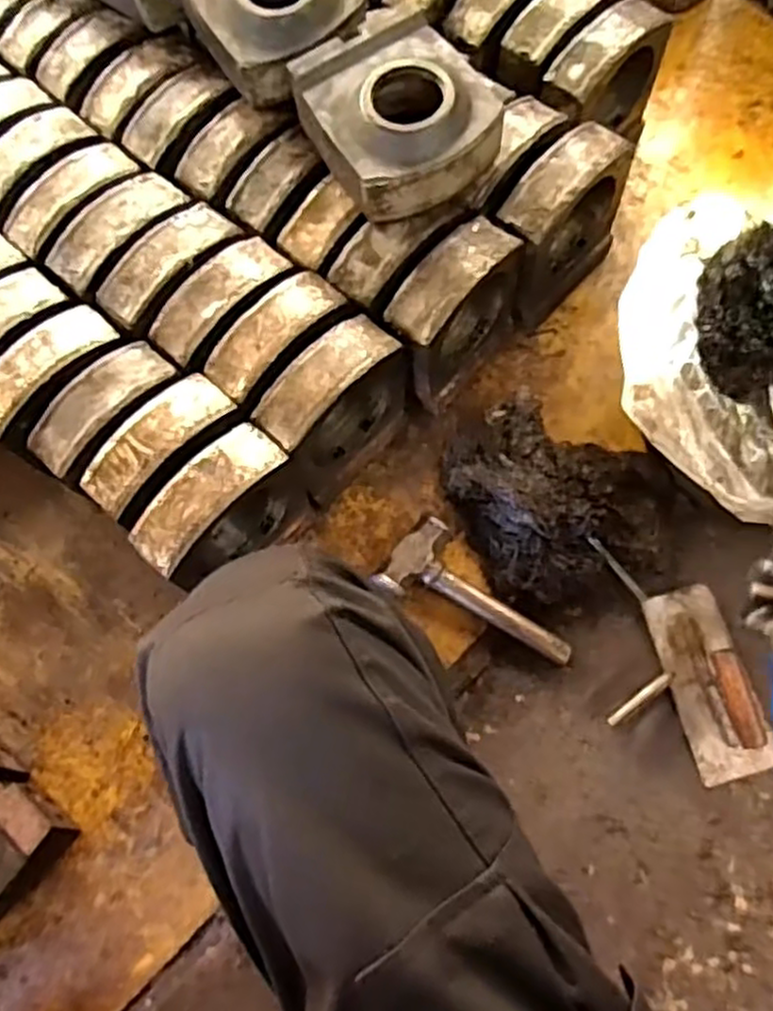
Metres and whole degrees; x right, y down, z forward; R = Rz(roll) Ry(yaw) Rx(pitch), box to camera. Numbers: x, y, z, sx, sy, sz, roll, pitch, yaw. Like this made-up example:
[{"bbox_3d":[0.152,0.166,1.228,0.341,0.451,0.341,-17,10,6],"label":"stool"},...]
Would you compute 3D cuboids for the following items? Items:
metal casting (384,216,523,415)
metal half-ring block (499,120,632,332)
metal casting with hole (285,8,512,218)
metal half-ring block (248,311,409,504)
[{"bbox_3d":[0.074,-0.215,0.827,0.071,0.170,0.170,35,77,14],"label":"metal casting"},{"bbox_3d":[0.194,-0.316,0.865,0.078,0.200,0.175,42,77,15],"label":"metal half-ring block"},{"bbox_3d":[0.012,-0.406,0.769,0.167,0.085,0.204,-30,72,-6],"label":"metal casting with hole"},{"bbox_3d":[-0.051,-0.108,0.790,0.071,0.160,0.178,39,78,15],"label":"metal half-ring block"}]

